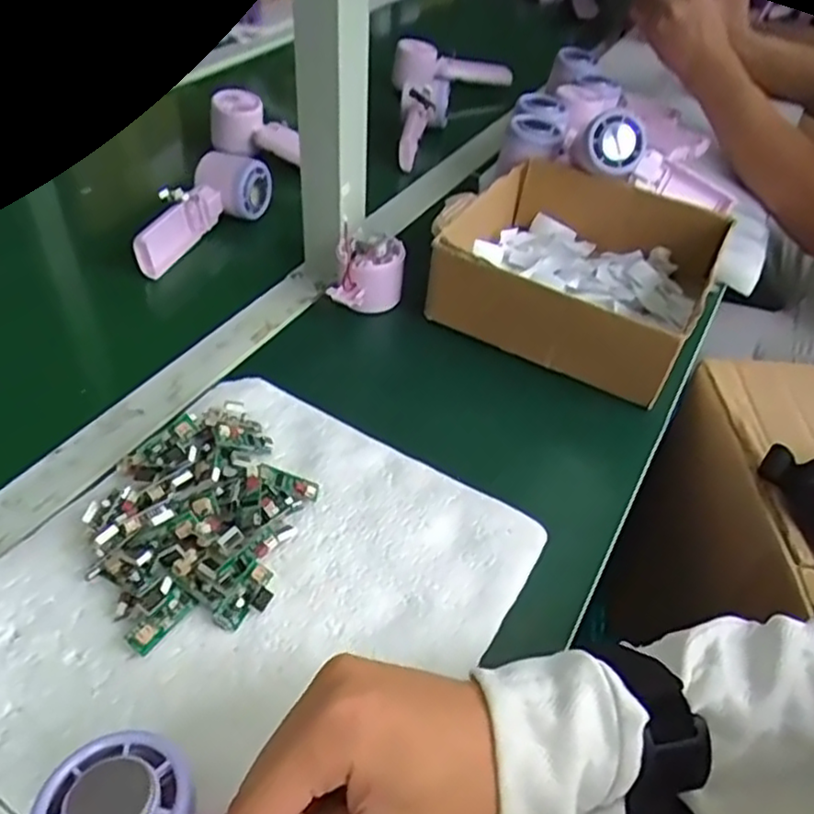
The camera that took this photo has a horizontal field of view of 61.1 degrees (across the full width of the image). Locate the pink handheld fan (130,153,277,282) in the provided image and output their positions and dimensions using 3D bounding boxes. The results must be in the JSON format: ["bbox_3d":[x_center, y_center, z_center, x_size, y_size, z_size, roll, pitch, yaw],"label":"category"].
[{"bbox_3d":[-0.179,-0.186,0.644,0.061,0.060,0.176,14,44,9],"label":"pink handheld fan"}]

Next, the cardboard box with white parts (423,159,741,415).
[{"bbox_3d":[0.151,-0.120,0.599,0.197,0.080,0.209,23,46,18],"label":"cardboard box with white parts"}]

